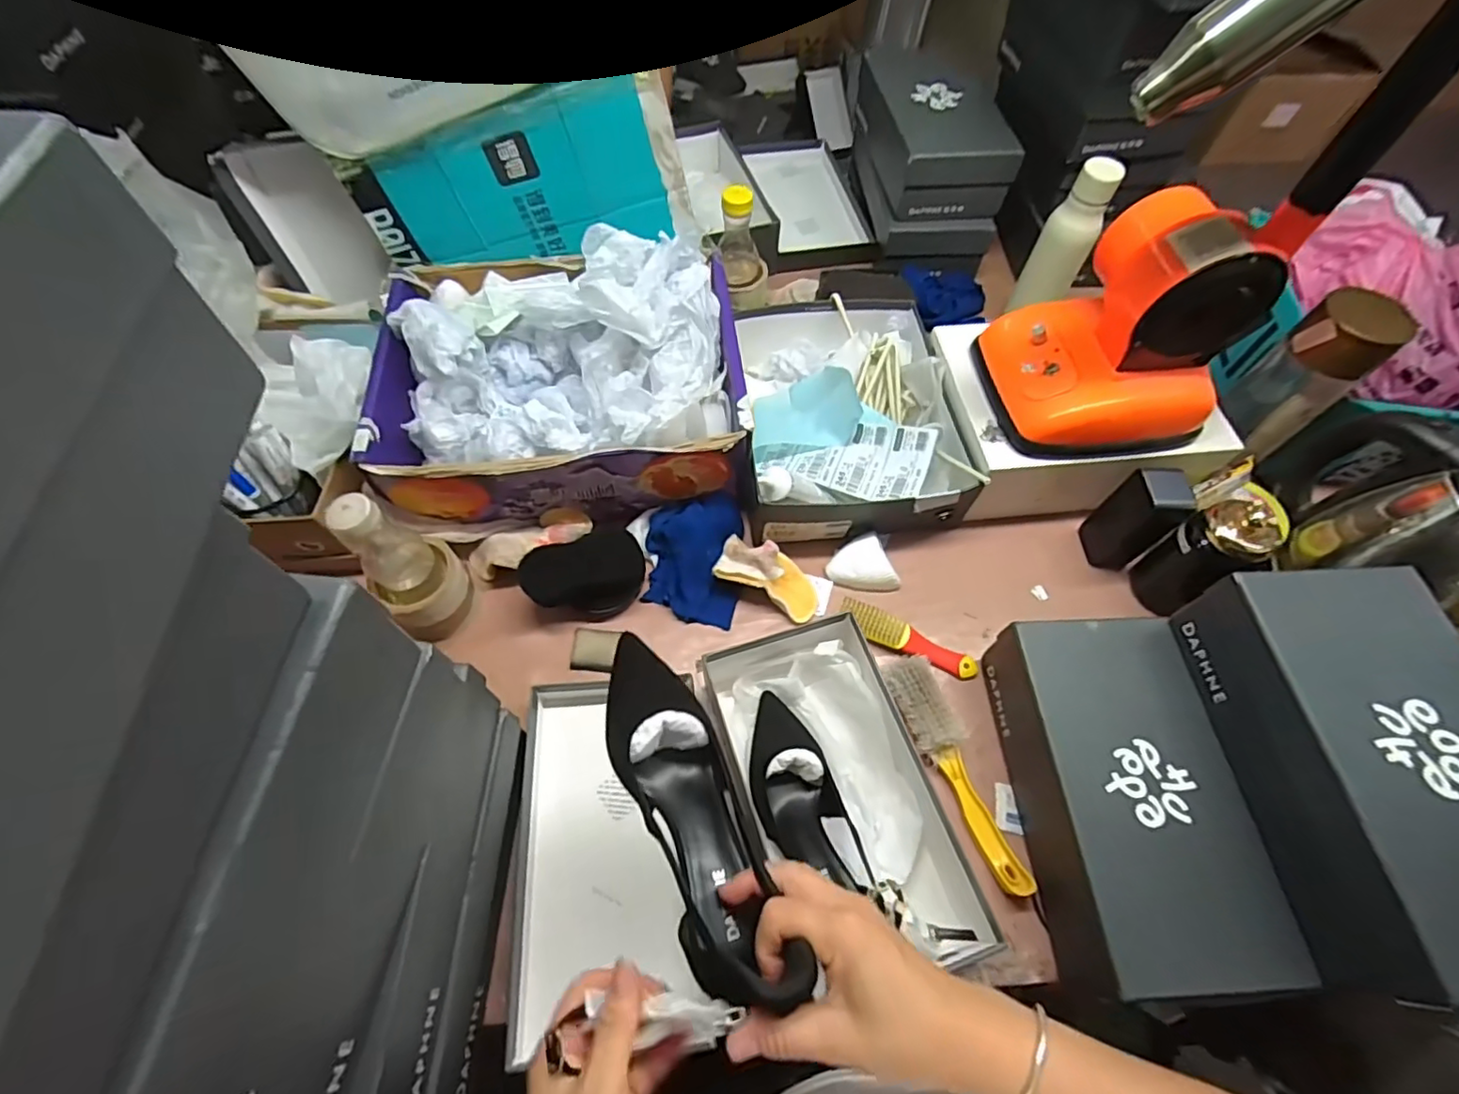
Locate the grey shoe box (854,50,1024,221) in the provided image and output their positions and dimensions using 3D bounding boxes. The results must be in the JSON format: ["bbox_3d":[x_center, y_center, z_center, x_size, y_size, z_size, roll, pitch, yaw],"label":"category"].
[{"bbox_3d":[0.303,-0.619,0.915,0.164,0.101,0.278,-6,61,-4],"label":"grey shoe box"}]

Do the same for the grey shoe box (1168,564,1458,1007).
[{"bbox_3d":[0.508,0.174,0.488,0.178,0.104,0.294,2,61,0],"label":"grey shoe box"}]

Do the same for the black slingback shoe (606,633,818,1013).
[{"bbox_3d":[-0.028,0.165,0.398,0.064,0.075,0.230,-20,56,-12],"label":"black slingback shoe"}]

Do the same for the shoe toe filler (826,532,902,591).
[{"bbox_3d":[0.157,0.016,0.717,0.081,0.033,0.055,5,61,1],"label":"shoe toe filler"}]

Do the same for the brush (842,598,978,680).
[{"bbox_3d":[0.194,0.103,0.675,0.153,0.026,0.030,25,64,12],"label":"brush"}]

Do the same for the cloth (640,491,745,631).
[{"bbox_3d":[-0.041,0.009,0.710,0.111,0.043,0.147,5,61,2],"label":"cloth"}]

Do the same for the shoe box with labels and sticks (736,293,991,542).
[{"bbox_3d":[0.135,-0.177,0.779,0.256,0.099,0.337,-6,61,-4],"label":"shoe box with labels and sticks"}]

